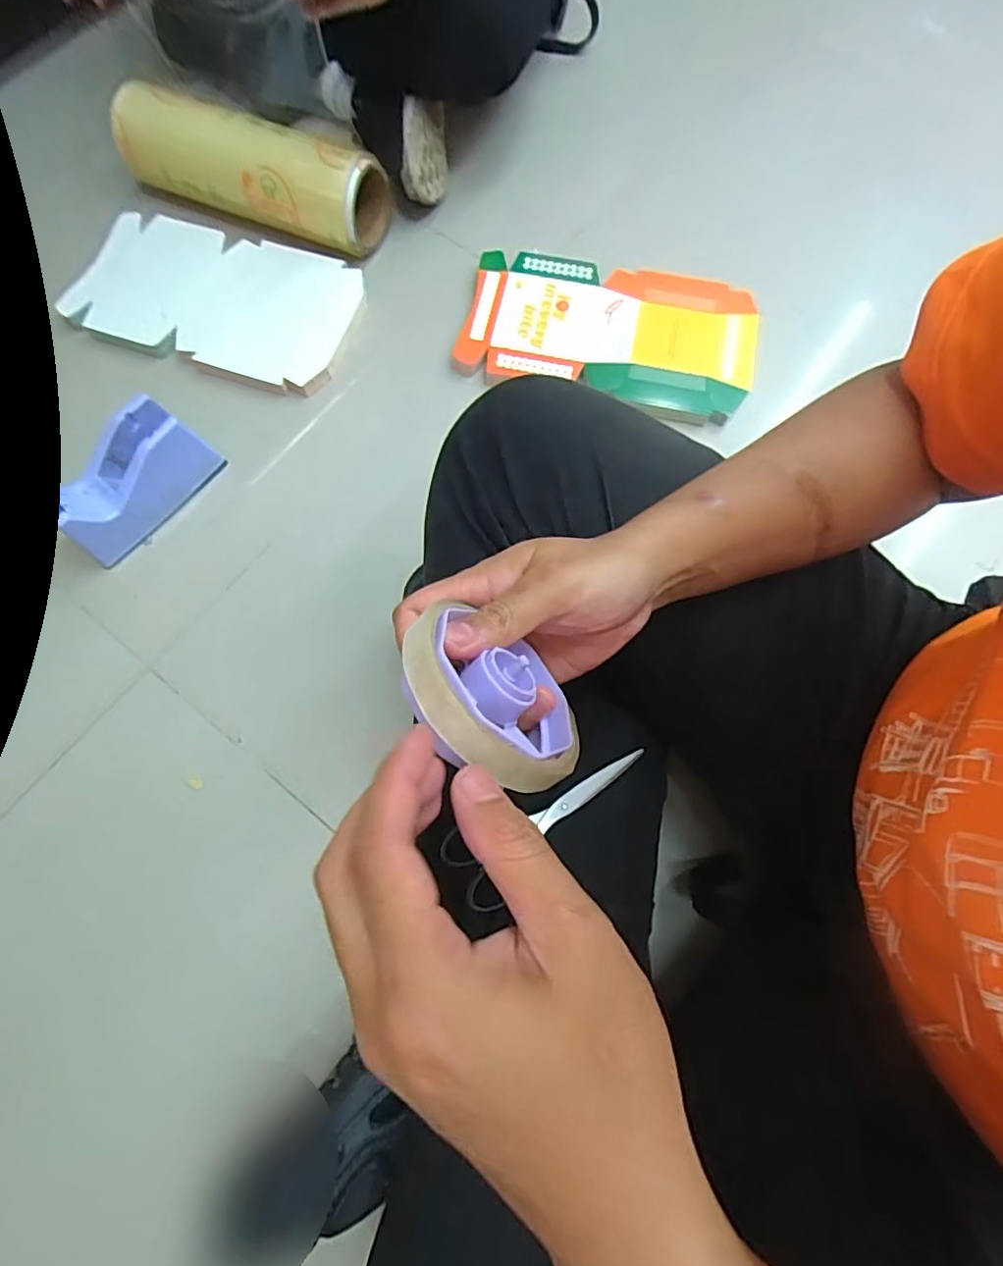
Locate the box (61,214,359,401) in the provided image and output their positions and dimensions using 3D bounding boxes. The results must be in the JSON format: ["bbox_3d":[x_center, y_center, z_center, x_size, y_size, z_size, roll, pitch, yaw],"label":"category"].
[{"bbox_3d":[-0.332,-0.392,0.674,0.327,0.026,0.173,19,78,2],"label":"box"}]

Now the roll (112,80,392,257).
[{"bbox_3d":[-0.282,-0.543,0.667,0.350,0.092,0.086,22,74,7],"label":"roll"}]

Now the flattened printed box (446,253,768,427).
[{"bbox_3d":[0.122,-0.335,0.657,0.317,0.038,0.167,10,73,3],"label":"flattened printed box"}]

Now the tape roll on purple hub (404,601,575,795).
[{"bbox_3d":[-0.007,0.030,0.236,0.081,0.030,0.074,38,32,-16],"label":"tape roll on purple hub"}]

